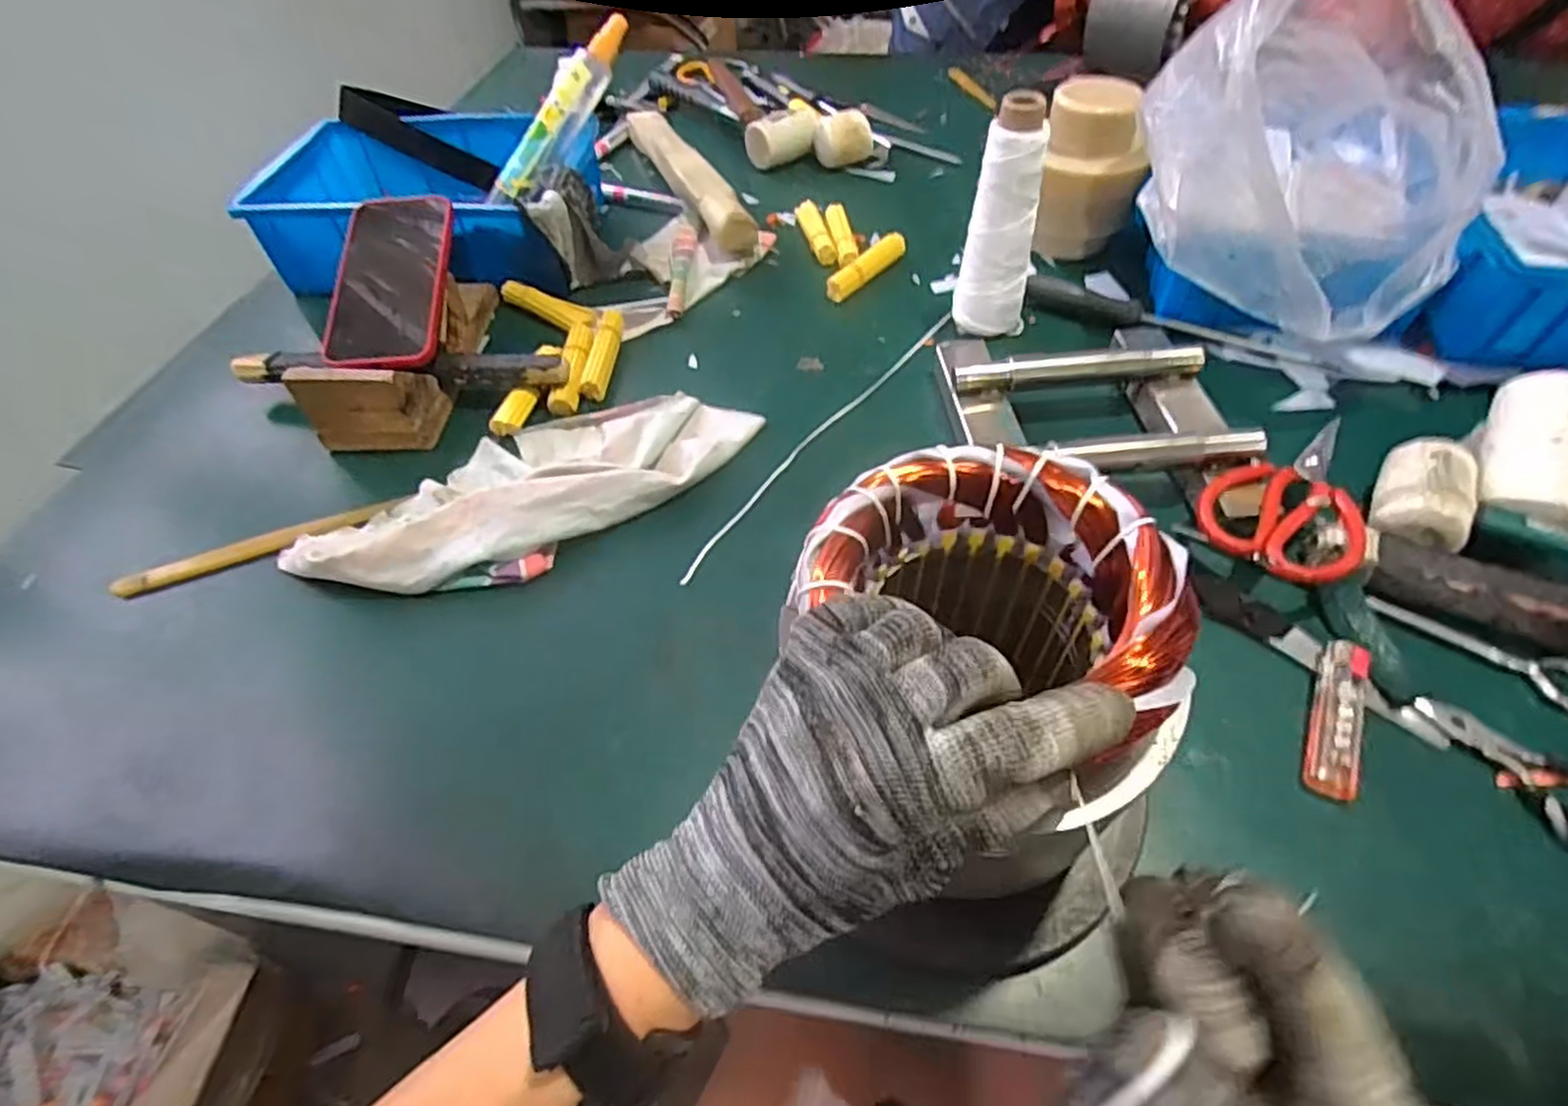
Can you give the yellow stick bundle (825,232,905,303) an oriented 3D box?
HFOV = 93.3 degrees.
[{"bbox_3d":[0.078,-0.265,0.685,0.019,0.022,0.105,34,62,26],"label":"yellow stick bundle"}]

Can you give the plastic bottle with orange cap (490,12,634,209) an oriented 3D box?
[{"bbox_3d":[-0.218,-0.428,0.721,0.033,0.037,0.205,44,101,30],"label":"plastic bottle with orange cap"}]

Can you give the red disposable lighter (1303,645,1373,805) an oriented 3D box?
[{"bbox_3d":[0.293,0.086,0.390,0.022,0.012,0.088,21,57,19],"label":"red disposable lighter"}]

